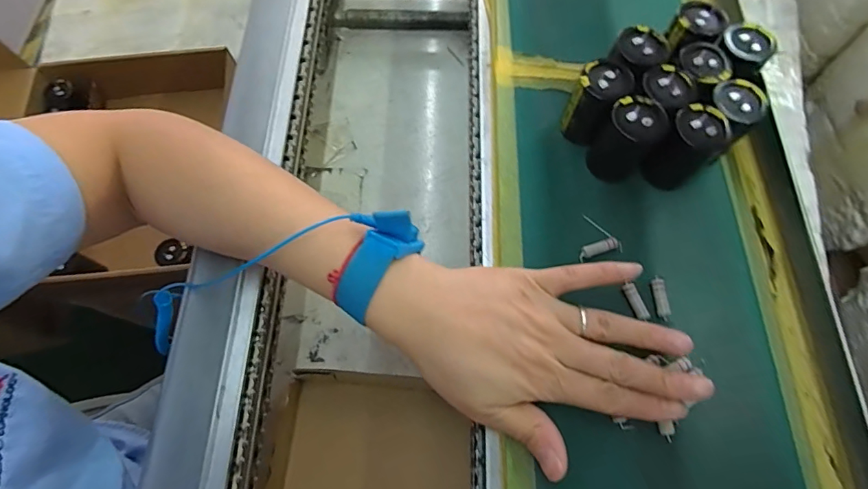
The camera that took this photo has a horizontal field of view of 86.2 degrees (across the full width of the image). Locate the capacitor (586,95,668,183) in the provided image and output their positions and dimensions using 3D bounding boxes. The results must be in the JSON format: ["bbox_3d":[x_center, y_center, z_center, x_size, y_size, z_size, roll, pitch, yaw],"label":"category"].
[{"bbox_3d":[0.130,-0.070,0.316,0.034,0.056,0.031,0,68,1],"label":"capacitor"}]

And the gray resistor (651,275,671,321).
[{"bbox_3d":[0.144,0.034,0.293,0.007,0.005,0.028,-1,68,1],"label":"gray resistor"}]

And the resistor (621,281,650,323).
[{"bbox_3d":[0.127,0.036,0.293,0.008,0.005,0.024,-16,69,-5],"label":"resistor"}]

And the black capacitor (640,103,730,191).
[{"bbox_3d":[0.169,-0.063,0.313,0.035,0.052,0.033,0,68,1],"label":"black capacitor"}]

